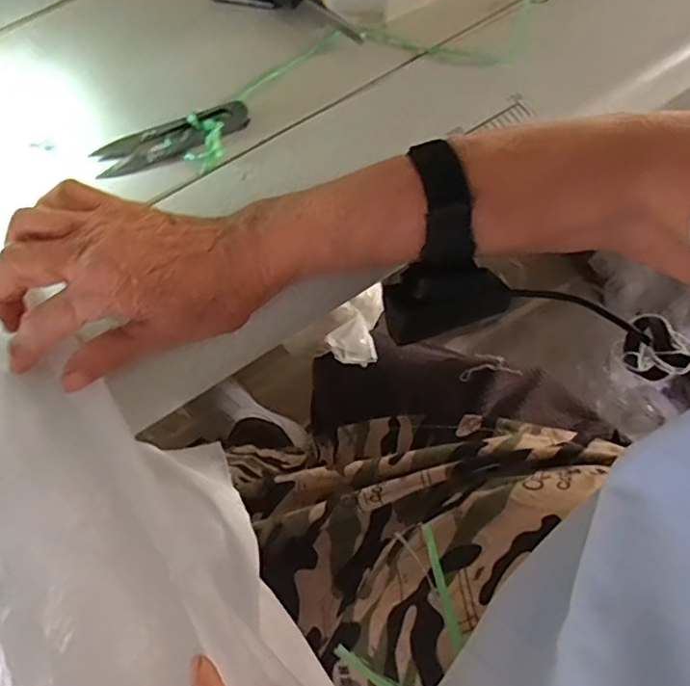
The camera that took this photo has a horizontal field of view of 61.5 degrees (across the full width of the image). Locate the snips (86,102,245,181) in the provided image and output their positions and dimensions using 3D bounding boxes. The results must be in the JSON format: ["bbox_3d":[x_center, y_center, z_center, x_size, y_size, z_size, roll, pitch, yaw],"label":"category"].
[{"bbox_3d":[-0.106,-0.126,0.361,0.095,0.012,0.022,-19,71,-7],"label":"snips"}]

